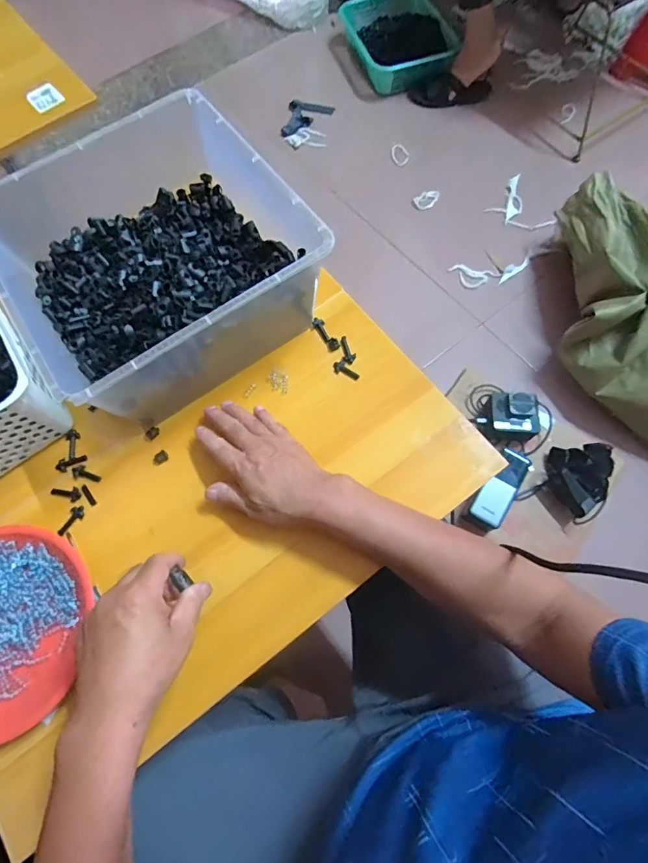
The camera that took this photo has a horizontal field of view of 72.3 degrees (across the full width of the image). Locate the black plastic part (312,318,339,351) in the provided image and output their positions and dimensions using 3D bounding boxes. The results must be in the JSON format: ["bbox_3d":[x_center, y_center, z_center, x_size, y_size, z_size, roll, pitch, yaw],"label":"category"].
[{"bbox_3d":[0.002,-0.123,0.557,0.014,0.008,0.050,-31,70,-9],"label":"black plastic part"}]

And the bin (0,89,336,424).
[{"bbox_3d":[-0.190,-0.193,0.520,0.294,0.140,0.314,-36,71,-11],"label":"bin"}]

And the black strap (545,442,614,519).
[{"bbox_3d":[0.410,0.081,0.722,0.080,0.080,0.118,5,69,5],"label":"black strap"}]

